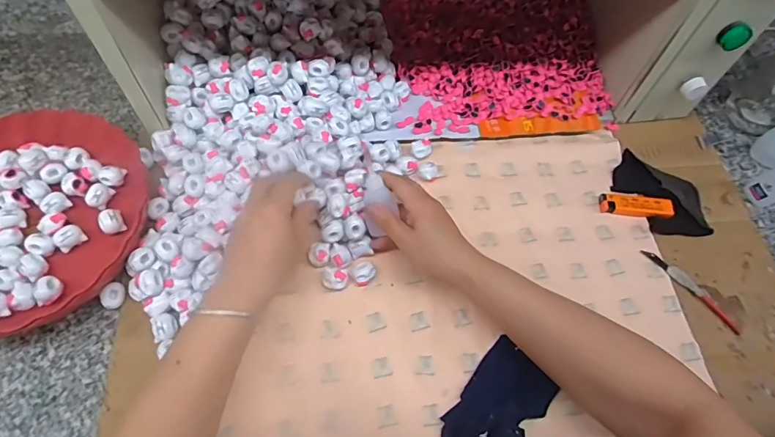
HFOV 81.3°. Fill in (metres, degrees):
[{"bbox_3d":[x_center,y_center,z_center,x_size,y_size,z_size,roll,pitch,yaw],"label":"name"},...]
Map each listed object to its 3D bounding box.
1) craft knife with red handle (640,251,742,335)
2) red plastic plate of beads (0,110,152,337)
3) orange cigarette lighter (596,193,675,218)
[{"bbox_3d":[0.330,0.076,0.490,0.016,0.009,0.116,-33,69,-18],"label":"craft knife with red handle"},{"bbox_3d":[-0.372,0.000,0.465,0.232,0.048,0.237,1,63,-2],"label":"red plastic plate of beads"},{"bbox_3d":[0.292,-0.015,0.531,0.079,0.019,0.024,7,63,0],"label":"orange cigarette lighter"}]

